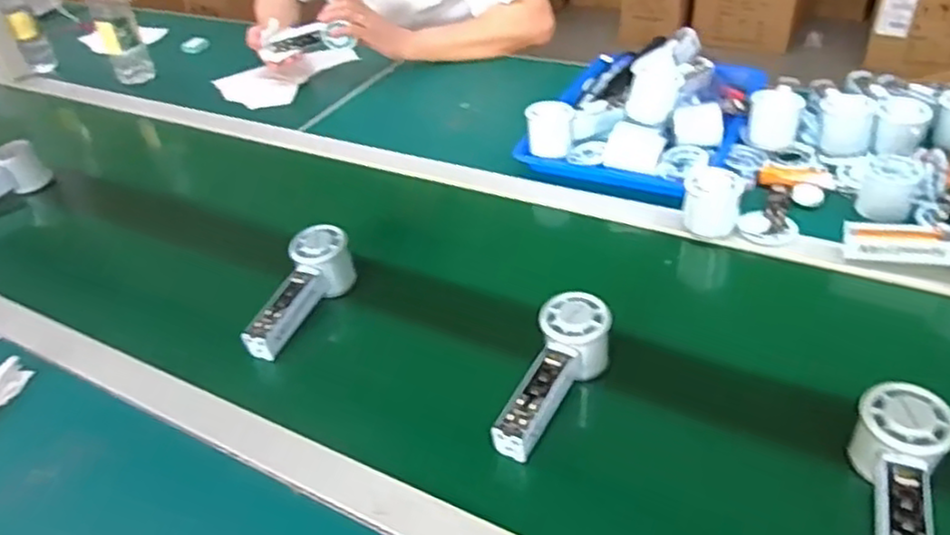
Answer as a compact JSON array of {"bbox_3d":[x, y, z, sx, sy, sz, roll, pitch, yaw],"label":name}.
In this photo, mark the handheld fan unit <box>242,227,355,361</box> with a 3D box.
[{"bbox_3d":[-0.179,0.025,0.720,0.052,0.064,0.145,10,41,20],"label":"handheld fan unit"}]

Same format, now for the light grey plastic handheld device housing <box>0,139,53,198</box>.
[{"bbox_3d":[-0.669,-0.117,0.973,0.061,0.066,0.151,13,42,23],"label":"light grey plastic handheld device housing"}]

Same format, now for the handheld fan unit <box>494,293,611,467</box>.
[{"bbox_3d":[0.064,0.096,0.602,0.060,0.054,0.158,19,59,29],"label":"handheld fan unit"}]

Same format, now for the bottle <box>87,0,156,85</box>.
[{"bbox_3d":[-0.635,-0.431,1.249,0.069,0.232,0.054,-23,41,-20],"label":"bottle"}]

